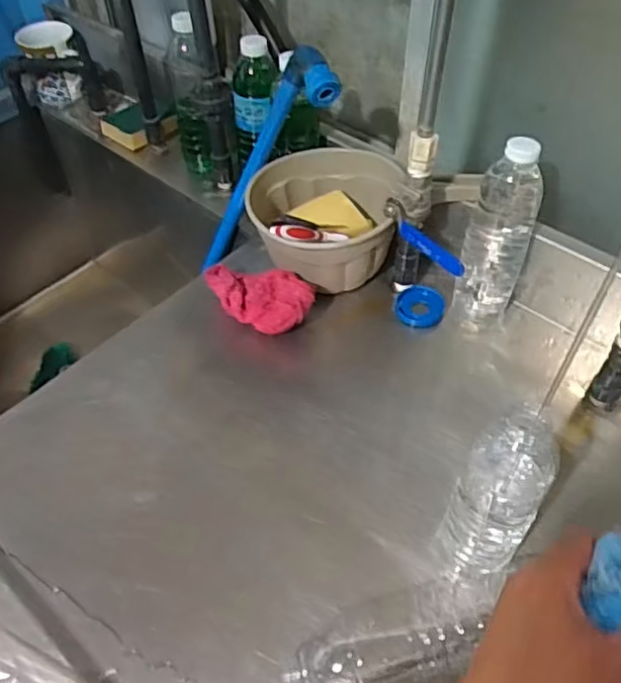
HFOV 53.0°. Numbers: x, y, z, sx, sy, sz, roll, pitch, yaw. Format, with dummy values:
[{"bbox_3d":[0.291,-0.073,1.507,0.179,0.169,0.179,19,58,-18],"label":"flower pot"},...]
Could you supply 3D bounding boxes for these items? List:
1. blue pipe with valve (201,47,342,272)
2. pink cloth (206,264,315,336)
[{"bbox_3d":[-0.067,-0.189,0.738,0.061,0.364,0.059,36,54,-7],"label":"blue pipe with valve"},{"bbox_3d":[-0.063,-0.049,0.705,0.136,0.056,0.060,18,52,15],"label":"pink cloth"}]

